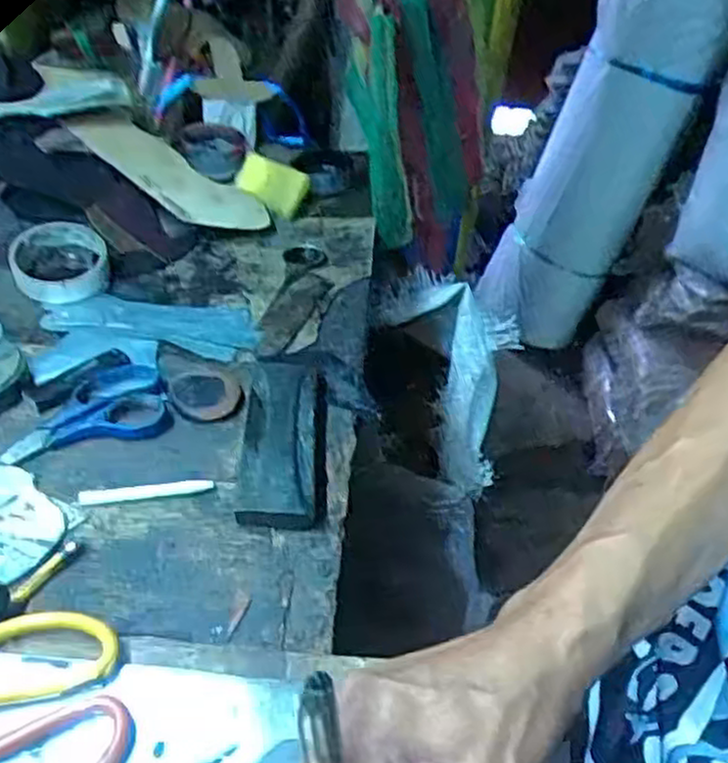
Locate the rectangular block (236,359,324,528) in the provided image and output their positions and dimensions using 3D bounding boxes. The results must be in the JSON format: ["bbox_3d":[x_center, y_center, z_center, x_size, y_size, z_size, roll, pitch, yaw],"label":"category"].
[{"bbox_3d":[-0.058,0.039,0.559,0.055,0.023,0.160,4,39,-6],"label":"rectangular block"}]

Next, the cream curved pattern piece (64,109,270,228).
[{"bbox_3d":[-0.205,-0.228,0.835,0.230,0.028,0.105,36,45,14],"label":"cream curved pattern piece"}]

